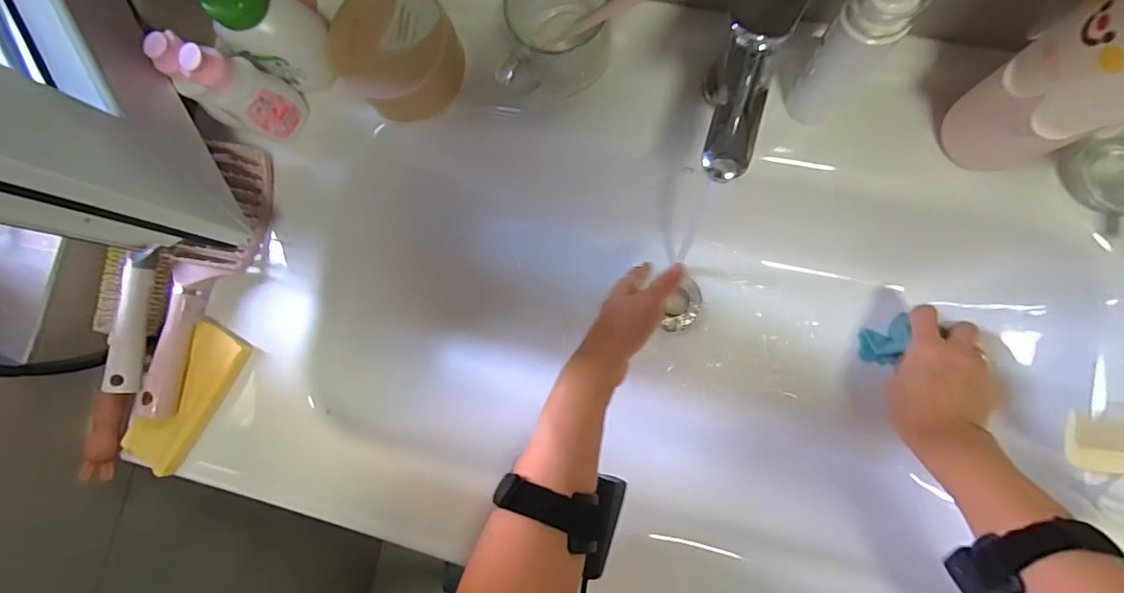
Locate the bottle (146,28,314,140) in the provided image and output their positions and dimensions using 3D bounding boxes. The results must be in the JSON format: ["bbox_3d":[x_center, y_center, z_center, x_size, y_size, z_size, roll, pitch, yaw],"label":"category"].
[{"bbox_3d":[-0.279,-0.176,0.428,0.064,0.105,0.054,23,87,9],"label":"bottle"}]

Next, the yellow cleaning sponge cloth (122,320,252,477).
[{"bbox_3d":[-0.340,0.093,0.461,0.051,0.028,0.135,29,88,9],"label":"yellow cleaning sponge cloth"}]

